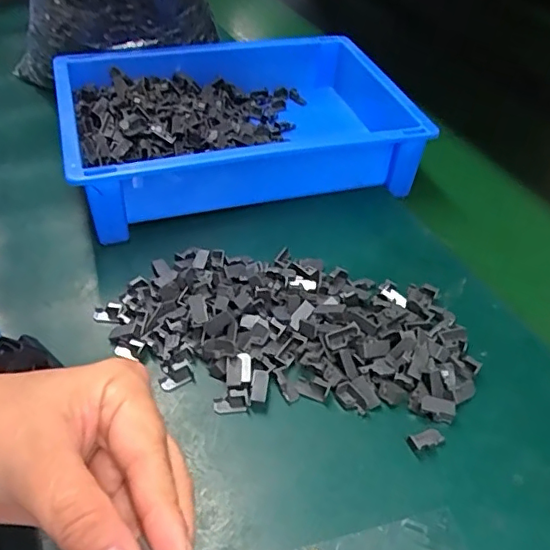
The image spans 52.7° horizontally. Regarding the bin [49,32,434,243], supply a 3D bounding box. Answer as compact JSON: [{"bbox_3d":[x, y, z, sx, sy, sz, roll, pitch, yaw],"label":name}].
[{"bbox_3d":[-0.037,-0.140,0.528,0.299,0.075,0.206,-10,47,-14],"label":"bin"}]

